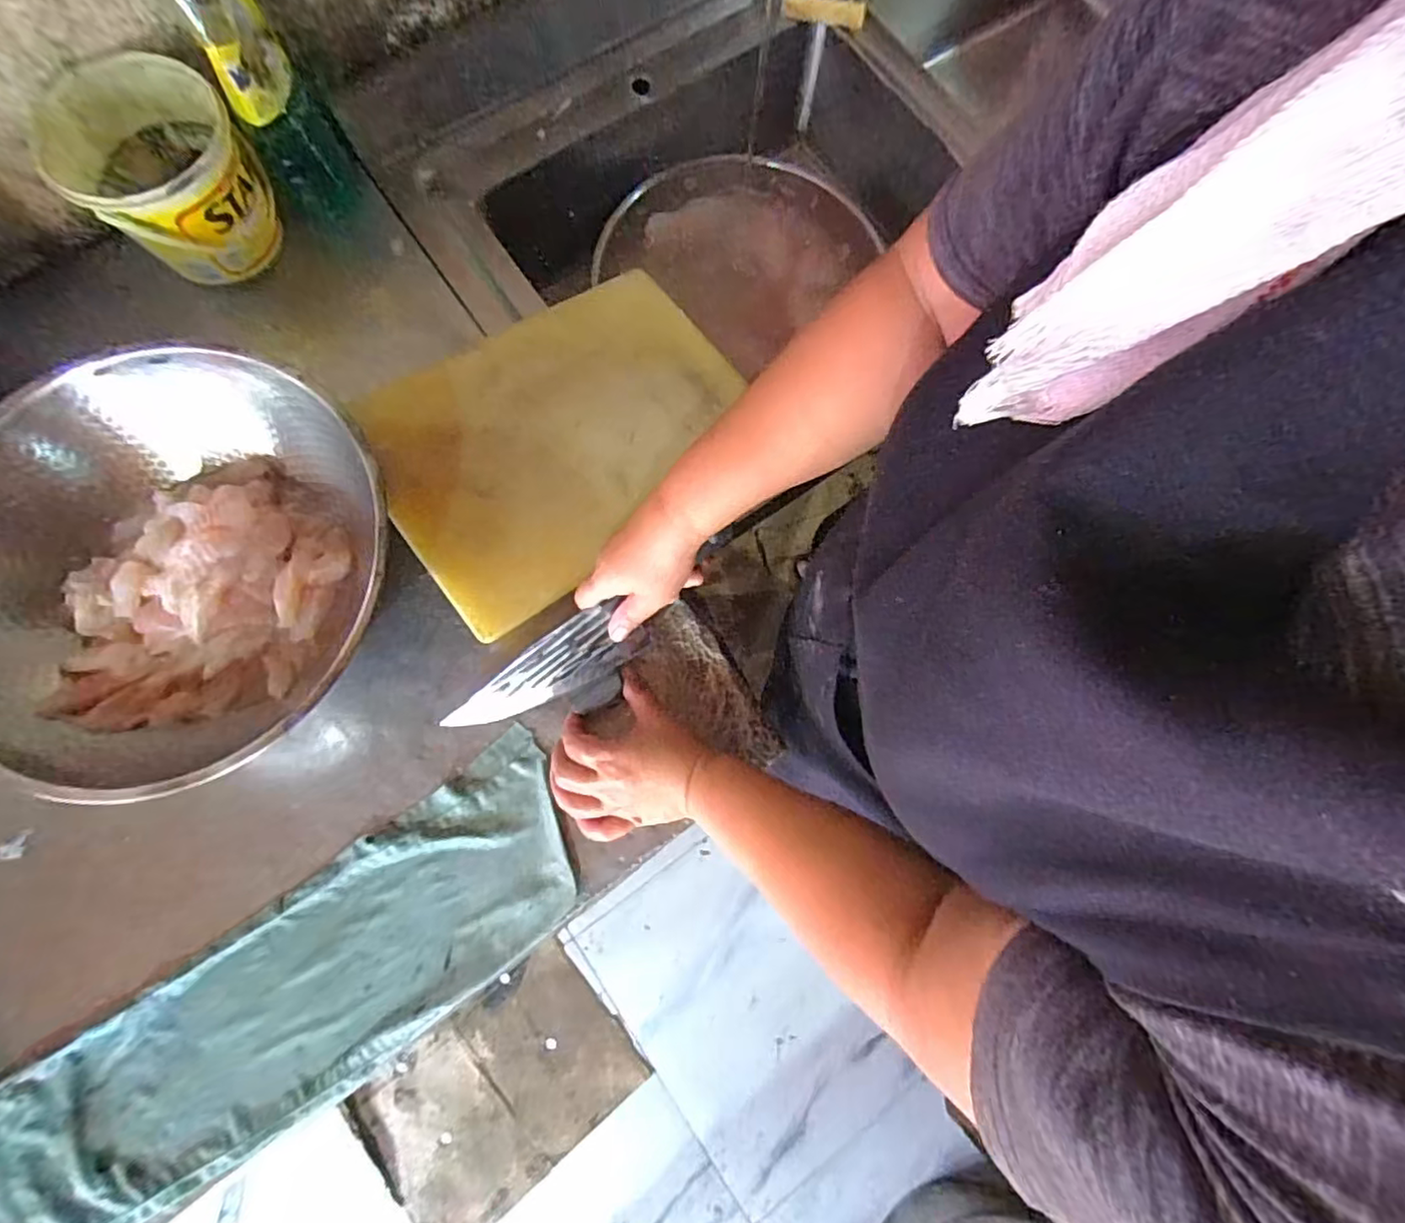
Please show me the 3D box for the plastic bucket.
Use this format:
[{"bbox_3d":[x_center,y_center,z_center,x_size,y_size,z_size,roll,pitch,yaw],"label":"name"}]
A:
[{"bbox_3d":[-0.483,-0.392,0.578,0.146,0.120,0.155,0,77,-2],"label":"plastic bucket"}]

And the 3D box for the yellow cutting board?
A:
[{"bbox_3d":[-0.127,-0.171,0.588,0.347,0.013,0.244,-37,86,-19],"label":"yellow cutting board"}]

